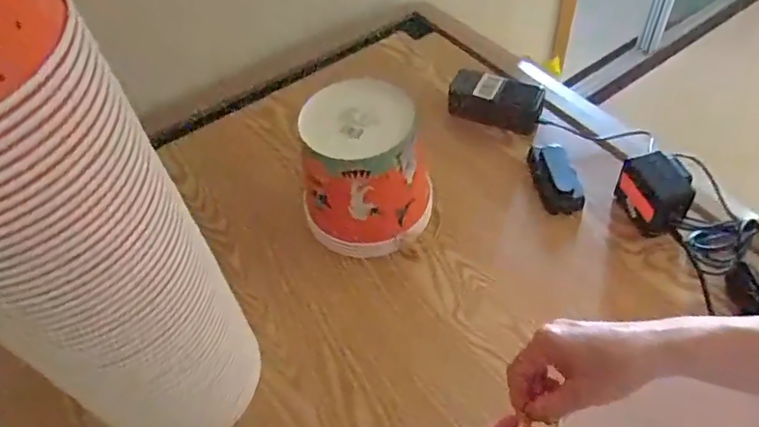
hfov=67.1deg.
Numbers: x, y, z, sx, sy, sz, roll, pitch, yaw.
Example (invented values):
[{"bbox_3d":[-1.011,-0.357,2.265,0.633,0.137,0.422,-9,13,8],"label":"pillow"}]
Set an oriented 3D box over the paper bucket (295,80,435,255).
[{"bbox_3d":[-0.015,-0.053,0.684,0.135,0.161,0.136,-2,51,3],"label":"paper bucket"}]

